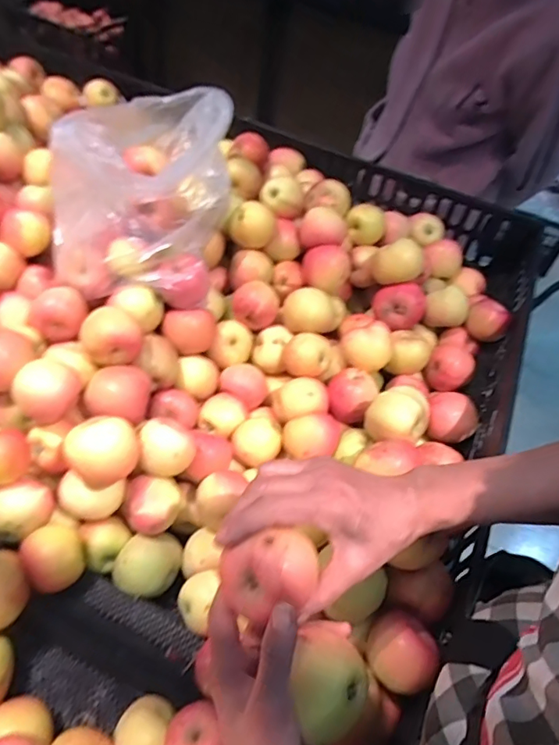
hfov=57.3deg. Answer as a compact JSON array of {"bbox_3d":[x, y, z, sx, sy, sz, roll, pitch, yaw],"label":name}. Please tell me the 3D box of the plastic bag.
[{"bbox_3d":[-0.149,-0.243,0.636,0.166,0.162,0.274,10,49,4],"label":"plastic bag"}]

